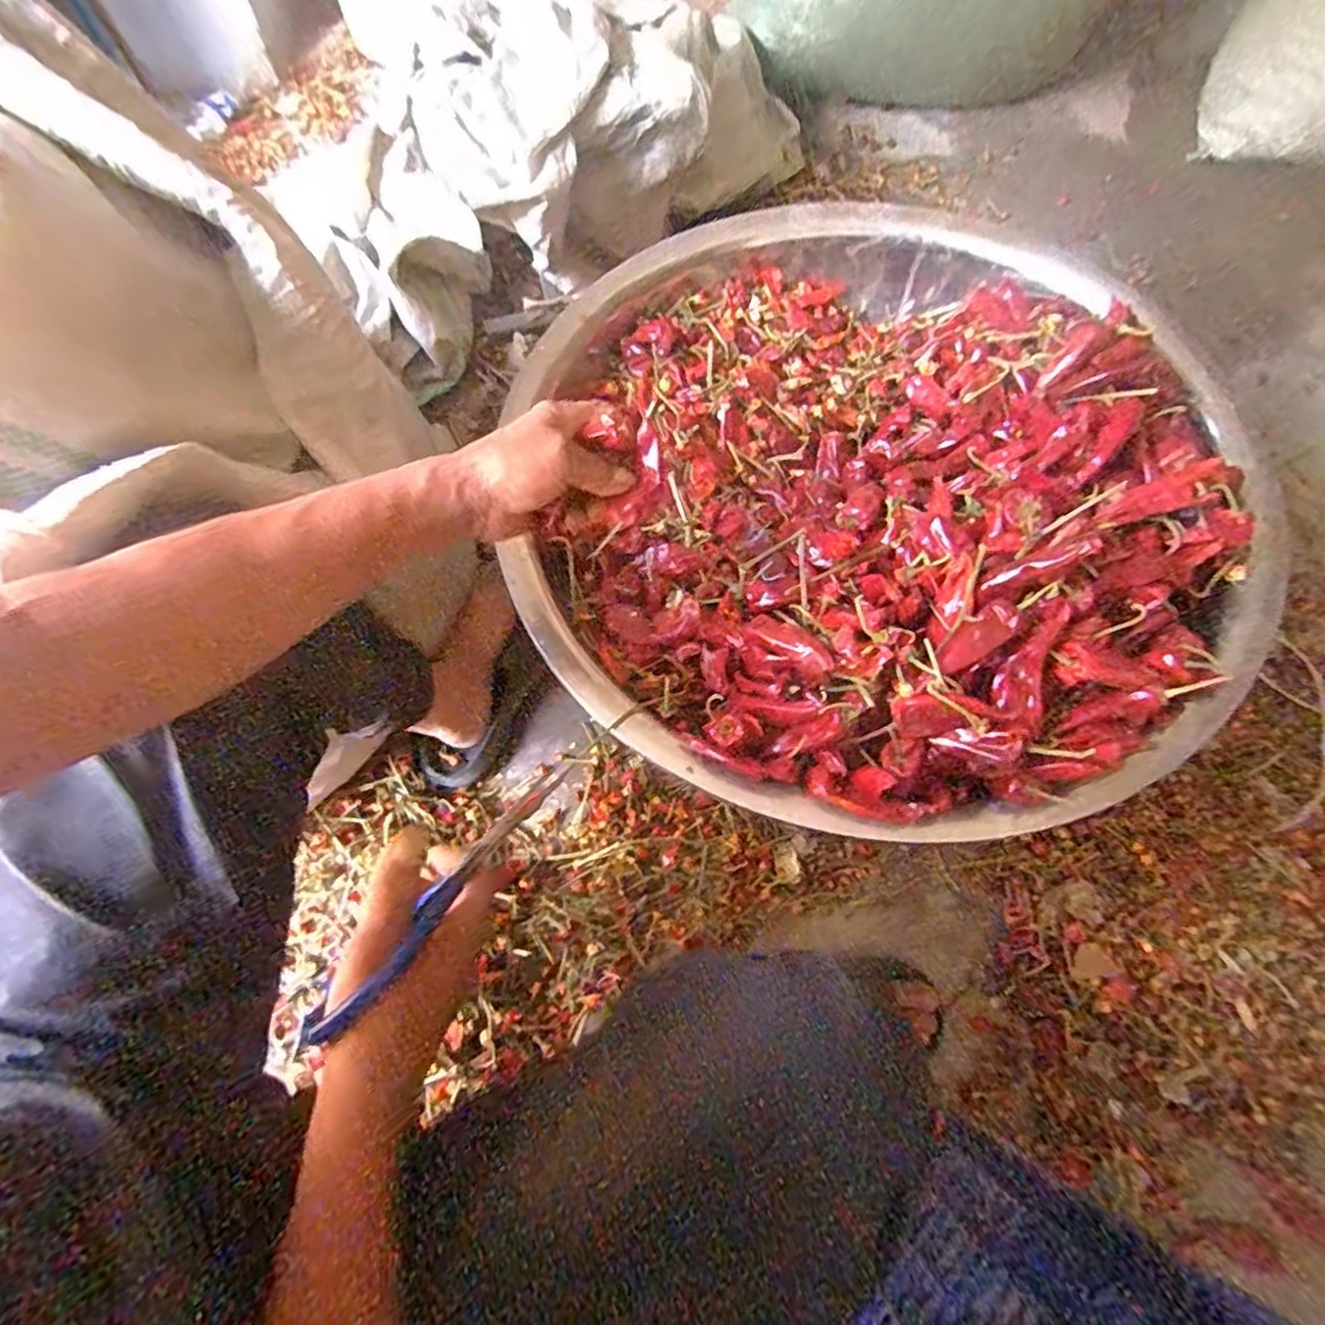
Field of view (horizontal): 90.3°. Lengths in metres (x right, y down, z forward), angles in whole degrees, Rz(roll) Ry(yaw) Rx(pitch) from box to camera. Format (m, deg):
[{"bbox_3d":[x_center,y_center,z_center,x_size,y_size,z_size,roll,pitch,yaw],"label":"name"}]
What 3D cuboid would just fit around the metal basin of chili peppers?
[{"bbox_3d":[0.156,-0.174,0.586,0.559,0.164,0.632,-1,70,2],"label":"metal basin of chili peppers"}]

